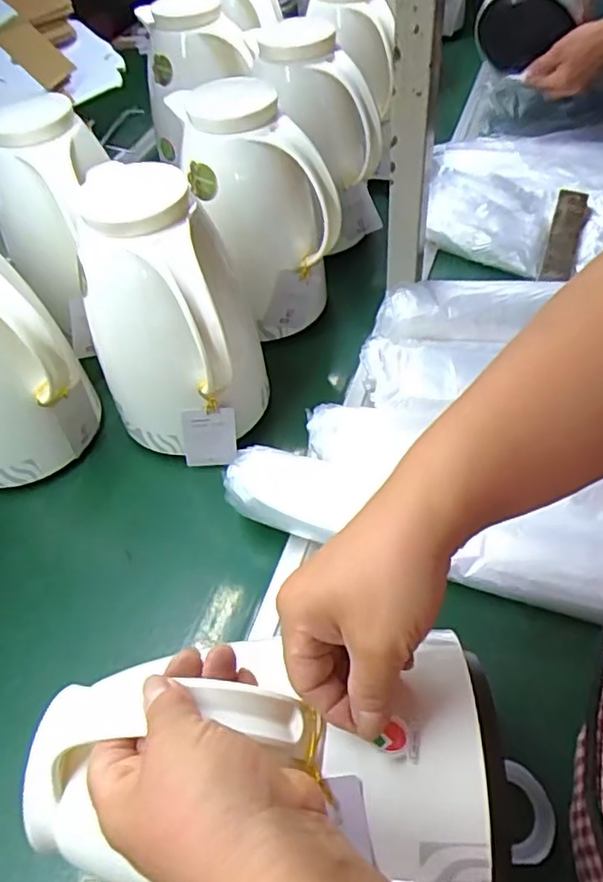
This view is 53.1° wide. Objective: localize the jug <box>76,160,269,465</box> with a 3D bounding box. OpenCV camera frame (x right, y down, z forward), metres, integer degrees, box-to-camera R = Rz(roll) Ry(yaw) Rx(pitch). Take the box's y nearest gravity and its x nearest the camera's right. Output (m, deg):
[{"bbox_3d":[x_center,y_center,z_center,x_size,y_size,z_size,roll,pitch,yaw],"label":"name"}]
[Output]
[{"bbox_3d":[-0.116,-0.110,0.557,0.138,0.228,0.148,-12,49,-3],"label":"jug"}]

